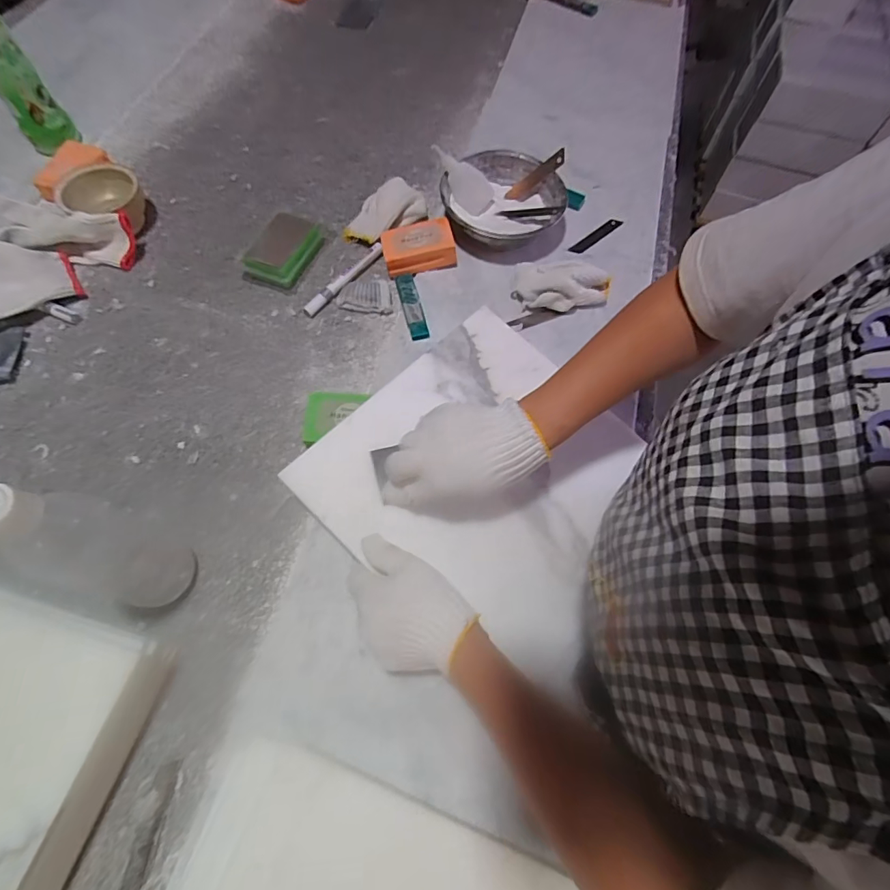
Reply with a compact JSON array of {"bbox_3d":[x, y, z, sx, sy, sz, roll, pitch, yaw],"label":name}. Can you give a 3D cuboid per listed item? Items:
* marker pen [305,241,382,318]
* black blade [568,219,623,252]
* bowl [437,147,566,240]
[{"bbox_3d":[-0.130,-0.219,0.612,0.019,0.019,0.143,37,69,12],"label":"marker pen"},{"bbox_3d":[0.215,-0.297,0.665,0.103,0.004,0.017,-40,80,-19],"label":"black blade"},{"bbox_3d":[0.074,-0.337,0.646,0.160,0.051,0.160,1,66,-3],"label":"bowl"}]

